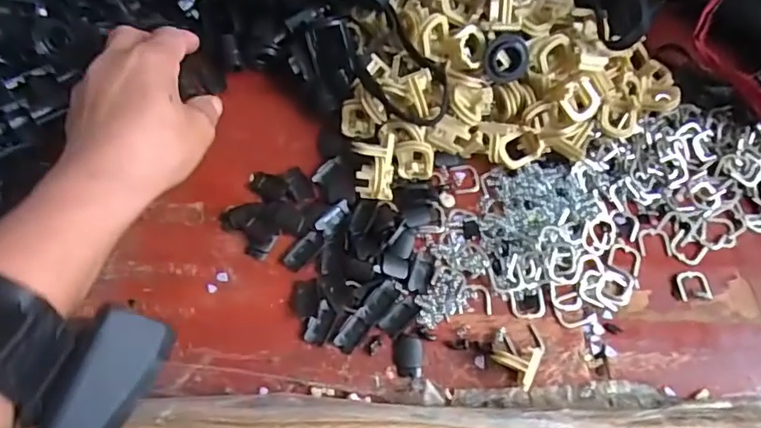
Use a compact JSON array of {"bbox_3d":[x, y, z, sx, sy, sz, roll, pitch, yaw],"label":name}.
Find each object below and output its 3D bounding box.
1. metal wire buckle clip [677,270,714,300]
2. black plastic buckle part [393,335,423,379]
[{"bbox_3d":[0.182,0.042,0.324,0.019,0.004,0.017,-7,69,-3],"label":"metal wire buckle clip"},{"bbox_3d":[0.015,0.077,0.302,0.016,0.004,0.022,1,69,0],"label":"black plastic buckle part"}]

